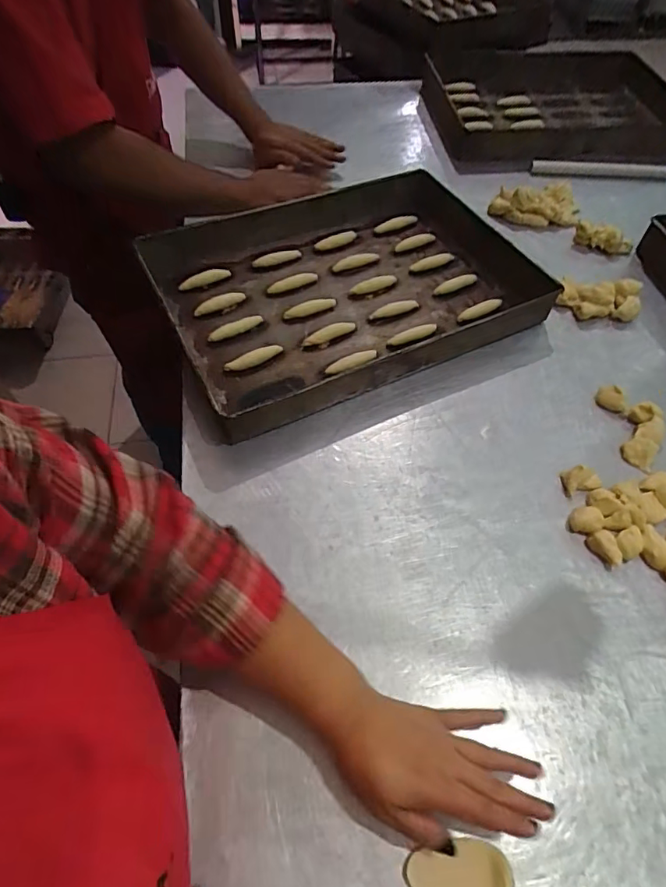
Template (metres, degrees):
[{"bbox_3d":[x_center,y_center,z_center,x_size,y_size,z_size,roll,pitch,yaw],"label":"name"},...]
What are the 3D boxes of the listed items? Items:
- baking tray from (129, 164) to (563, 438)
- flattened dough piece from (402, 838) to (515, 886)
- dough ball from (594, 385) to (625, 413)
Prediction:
[{"bbox_3d":[0.017,-0.240,0.732,0.499,0.055,0.385,-21,59,-17],"label":"baking tray"},{"bbox_3d":[0.095,0.330,0.381,0.077,0.009,0.046,-3,55,-5],"label":"flattened dough piece"},{"bbox_3d":[0.357,-0.059,0.647,0.036,0.026,0.022,34,60,19],"label":"dough ball"}]

